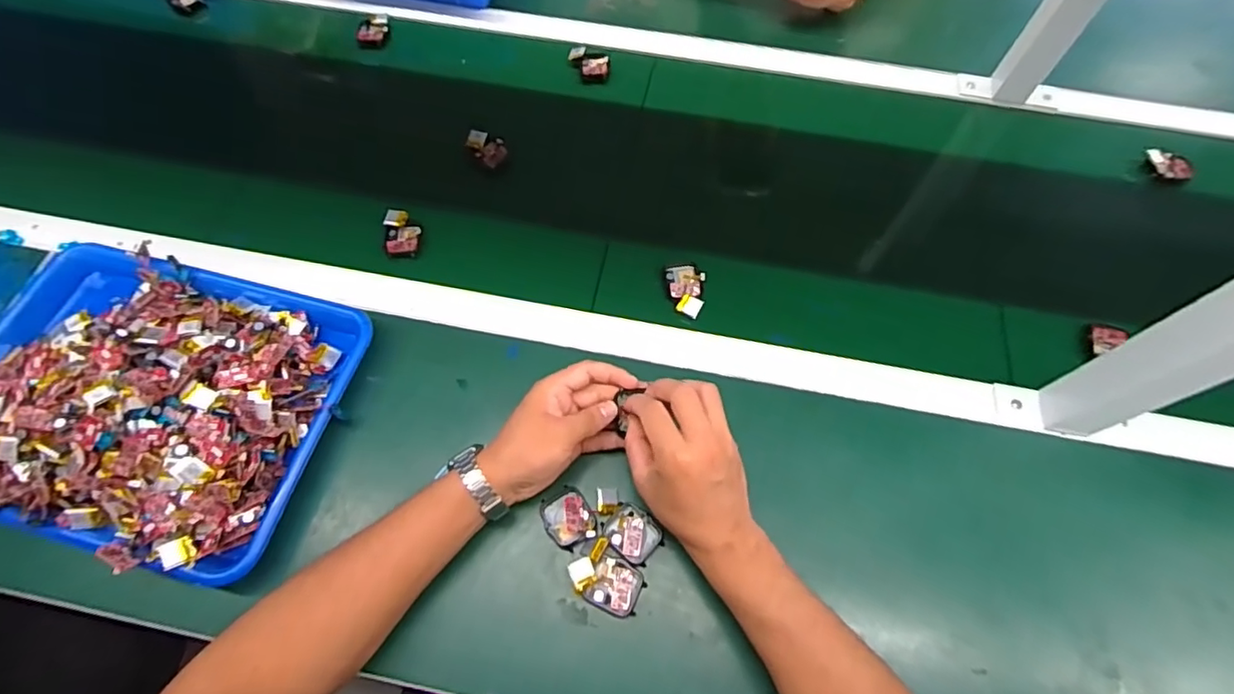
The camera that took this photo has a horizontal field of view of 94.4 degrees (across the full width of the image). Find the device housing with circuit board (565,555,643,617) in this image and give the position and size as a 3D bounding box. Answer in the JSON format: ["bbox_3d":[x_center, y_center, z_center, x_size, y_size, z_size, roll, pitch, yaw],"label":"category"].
[{"bbox_3d":[-0.010,0.189,0.457,0.058,0.012,0.038,14,64,6],"label":"device housing with circuit board"}]

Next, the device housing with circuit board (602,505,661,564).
[{"bbox_3d":[0.013,0.156,0.475,0.043,0.010,0.039,34,68,15],"label":"device housing with circuit board"}]

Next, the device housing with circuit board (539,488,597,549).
[{"bbox_3d":[-0.040,0.142,0.476,0.038,0.016,0.046,-30,68,-15],"label":"device housing with circuit board"}]

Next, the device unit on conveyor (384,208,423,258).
[{"bbox_3d":[-0.227,-0.120,0.605,0.036,0.019,0.052,-10,64,-6],"label":"device unit on conveyor"}]

